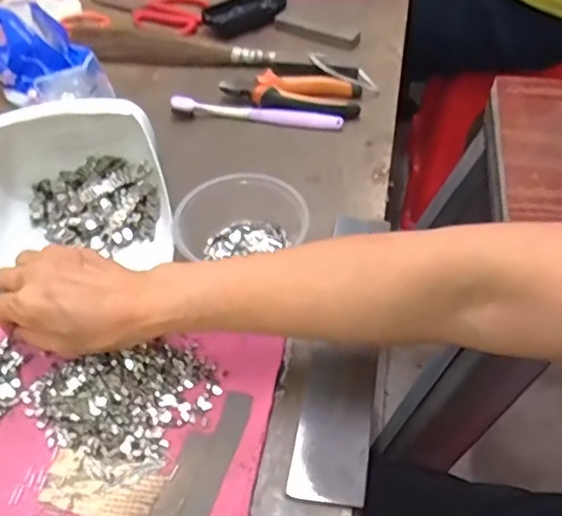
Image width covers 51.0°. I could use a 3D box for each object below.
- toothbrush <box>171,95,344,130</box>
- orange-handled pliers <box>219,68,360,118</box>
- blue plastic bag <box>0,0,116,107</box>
[{"bbox_3d":[-0.026,-0.156,0.635,0.181,0.023,0.017,5,50,8],"label":"toothbrush"},{"bbox_3d":[0.011,-0.184,0.648,0.151,0.029,0.063,9,51,11],"label":"orange-handled pliers"},{"bbox_3d":[-0.268,-0.216,0.653,0.098,0.091,0.136,-37,59,-25],"label":"blue plastic bag"}]

